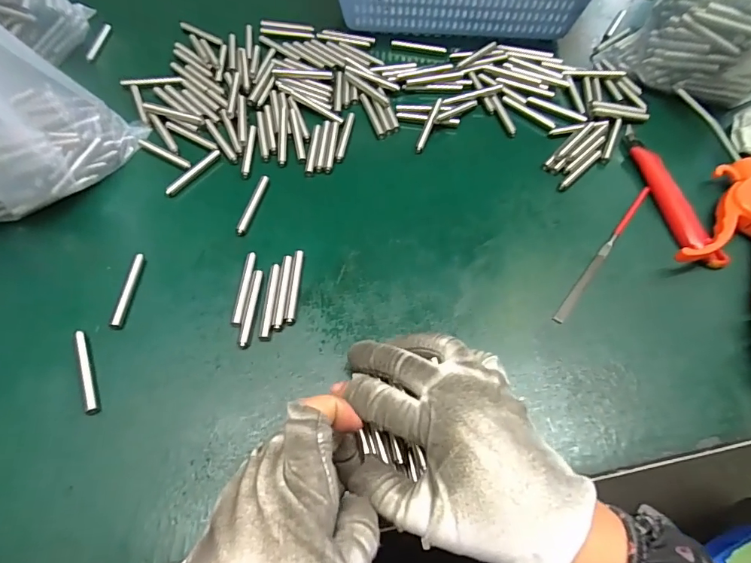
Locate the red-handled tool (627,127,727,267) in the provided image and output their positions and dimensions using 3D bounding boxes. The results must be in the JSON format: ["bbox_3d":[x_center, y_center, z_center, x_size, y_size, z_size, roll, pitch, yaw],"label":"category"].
[{"bbox_3d":[0.240,-0.077,0.372,0.022,0.015,0.151,-7,60,-7],"label":"red-handled tool"}]

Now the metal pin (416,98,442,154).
[{"bbox_3d":[0.049,-0.143,0.407,0.006,0.006,0.060,20,73,9],"label":"metal pin"}]

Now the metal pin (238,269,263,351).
[{"bbox_3d":[-0.087,0.018,0.313,0.008,0.004,0.059,4,59,0],"label":"metal pin"}]

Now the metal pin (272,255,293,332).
[{"bbox_3d":[-0.066,0.007,0.319,0.007,0.004,0.058,3,59,-1],"label":"metal pin"}]

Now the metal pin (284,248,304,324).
[{"bbox_3d":[-0.058,0.003,0.322,0.008,0.004,0.058,4,59,0],"label":"metal pin"}]

